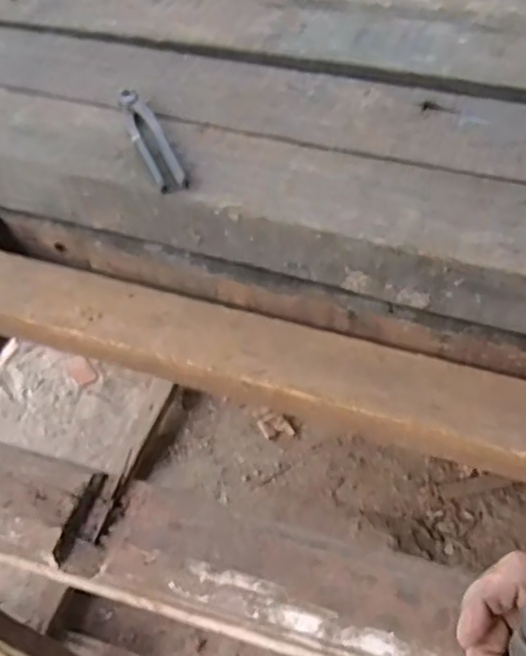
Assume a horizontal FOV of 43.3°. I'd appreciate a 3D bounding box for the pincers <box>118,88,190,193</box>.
[{"bbox_3d":[-0.140,-0.237,0.816,0.038,0.012,0.227,-20,52,-11],"label":"pincers"}]

